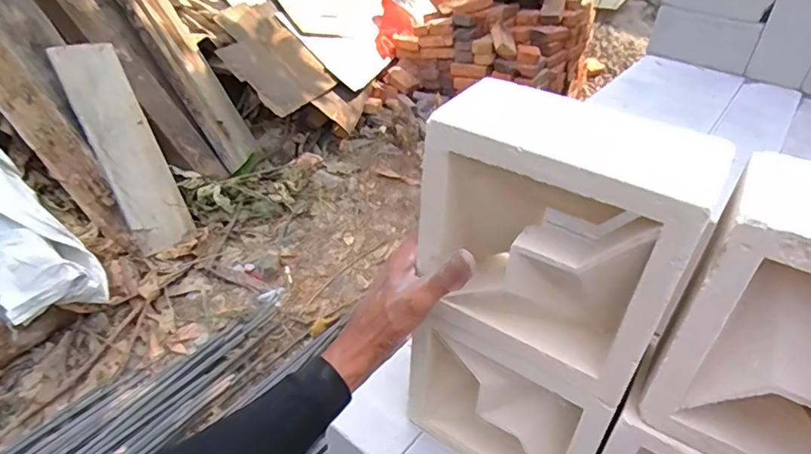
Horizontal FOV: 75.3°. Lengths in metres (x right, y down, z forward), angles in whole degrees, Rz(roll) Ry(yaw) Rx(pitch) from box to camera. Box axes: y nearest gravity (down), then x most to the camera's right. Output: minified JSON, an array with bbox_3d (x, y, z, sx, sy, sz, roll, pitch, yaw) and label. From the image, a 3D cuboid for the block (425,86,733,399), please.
[{"bbox_3d":[0.116,0.016,0.422,0.182,0.193,0.085,21,40,25],"label":"block"}]

